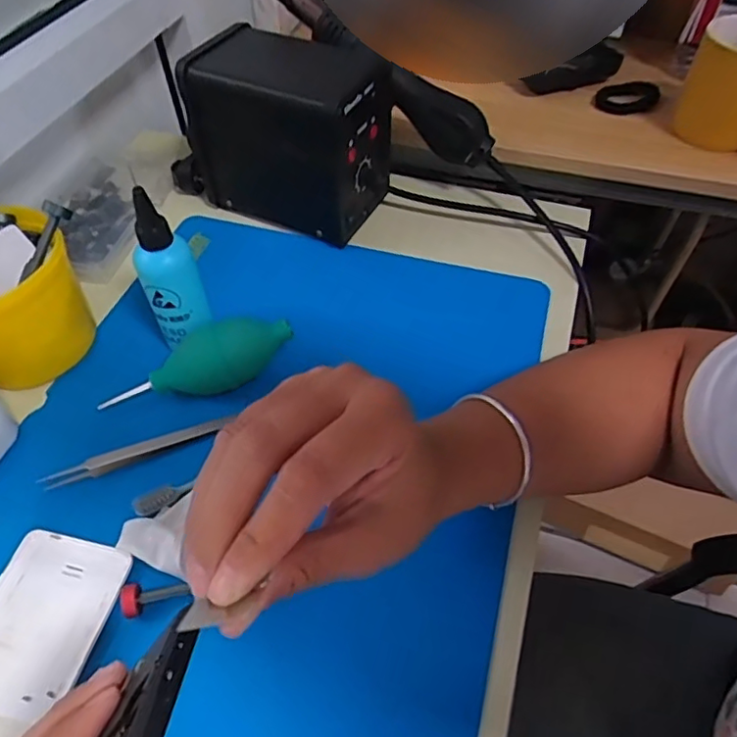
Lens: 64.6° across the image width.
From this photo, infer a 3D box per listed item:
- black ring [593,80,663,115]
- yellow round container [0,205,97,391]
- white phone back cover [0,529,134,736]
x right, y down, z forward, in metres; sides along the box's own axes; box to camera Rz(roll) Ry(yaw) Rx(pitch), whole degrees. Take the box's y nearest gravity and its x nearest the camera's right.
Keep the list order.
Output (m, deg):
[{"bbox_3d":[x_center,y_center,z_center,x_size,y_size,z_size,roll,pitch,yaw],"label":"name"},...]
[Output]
[{"bbox_3d":[0.269,-0.284,0.610,0.065,0.016,0.050,-24,55,-18],"label":"black ring"},{"bbox_3d":[-0.261,-0.047,0.426,0.098,0.090,0.108,21,54,17],"label":"yellow round container"},{"bbox_3d":[-0.194,0.160,0.317,0.072,0.006,0.140,11,52,10],"label":"white phone back cover"}]

